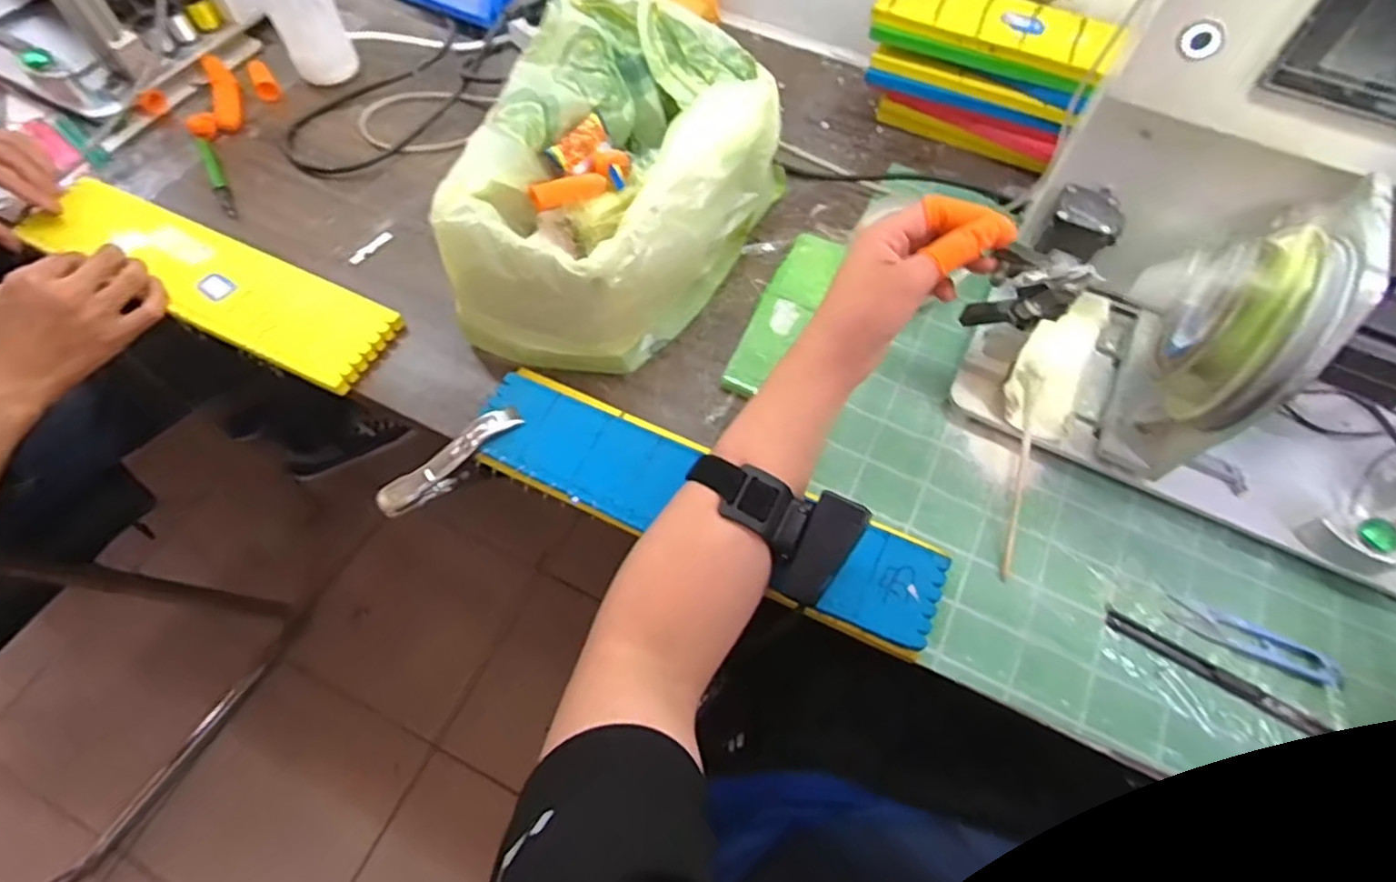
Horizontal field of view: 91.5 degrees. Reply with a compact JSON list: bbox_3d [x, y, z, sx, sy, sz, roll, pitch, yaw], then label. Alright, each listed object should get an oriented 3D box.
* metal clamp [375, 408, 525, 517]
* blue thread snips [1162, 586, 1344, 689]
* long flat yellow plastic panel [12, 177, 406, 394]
[{"bbox_3d":[-0.182,0.014,0.504,0.116,0.024,0.023,-39,71,-8],"label":"metal clamp"},{"bbox_3d":[0.375,0.136,0.462,0.107,0.013,0.023,27,64,10],"label":"blue thread snips"},{"bbox_3d":[-0.410,-0.135,0.575,0.329,0.020,0.082,24,64,9],"label":"long flat yellow plastic panel"}]

